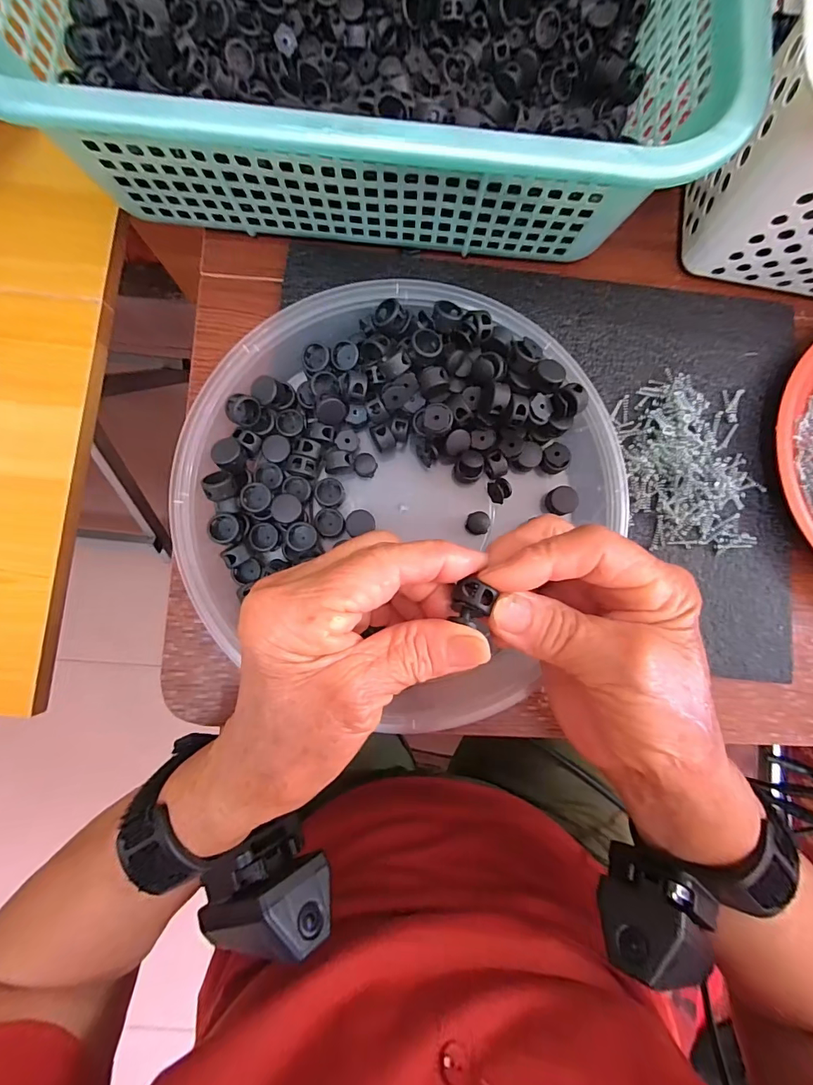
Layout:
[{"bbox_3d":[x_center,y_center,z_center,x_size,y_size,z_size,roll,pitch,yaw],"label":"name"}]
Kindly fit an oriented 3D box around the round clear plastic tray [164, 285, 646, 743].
[{"bbox_3d":[-0.003,-0.023,0.244,0.225,0.047,0.231,0,86,-2],"label":"round clear plastic tray"}]

